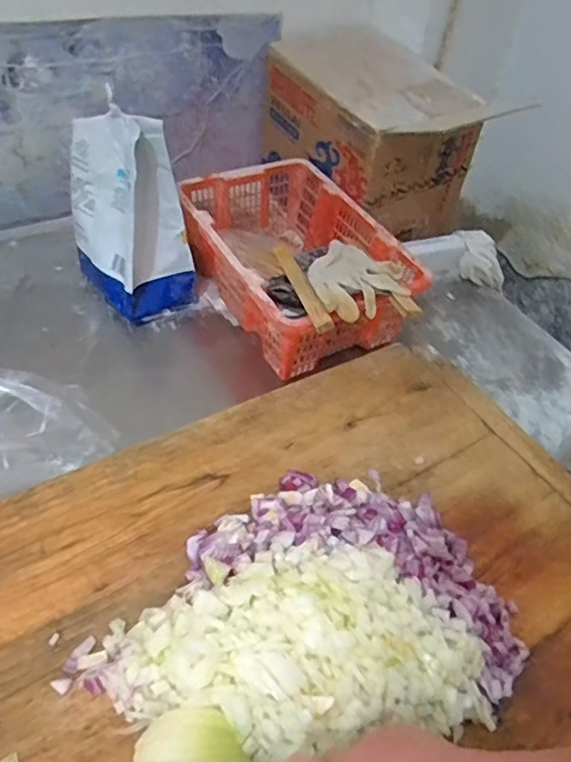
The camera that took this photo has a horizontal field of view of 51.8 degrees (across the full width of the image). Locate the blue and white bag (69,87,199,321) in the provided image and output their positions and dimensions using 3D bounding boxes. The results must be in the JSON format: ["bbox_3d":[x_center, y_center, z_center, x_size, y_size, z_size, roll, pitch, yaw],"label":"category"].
[{"bbox_3d":[-0.229,-0.242,0.834,0.134,0.242,0.186,-22,53,-23],"label":"blue and white bag"}]

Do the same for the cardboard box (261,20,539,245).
[{"bbox_3d":[0.151,-0.426,1.021,0.247,0.222,0.343,-20,53,-22],"label":"cardboard box"}]

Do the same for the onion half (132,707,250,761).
[{"bbox_3d":[-0.068,0.274,0.437,0.083,0.041,0.050,2,48,-4],"label":"onion half"}]

